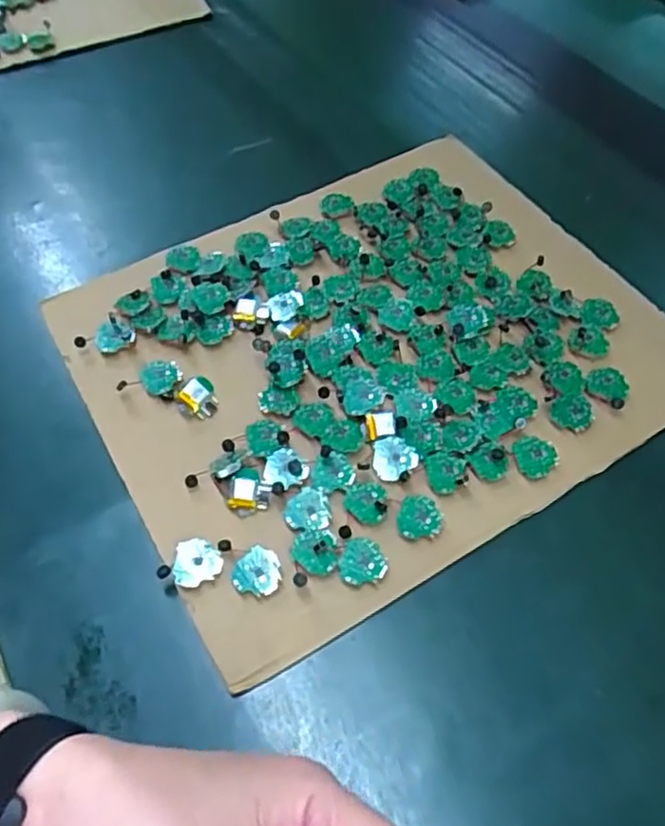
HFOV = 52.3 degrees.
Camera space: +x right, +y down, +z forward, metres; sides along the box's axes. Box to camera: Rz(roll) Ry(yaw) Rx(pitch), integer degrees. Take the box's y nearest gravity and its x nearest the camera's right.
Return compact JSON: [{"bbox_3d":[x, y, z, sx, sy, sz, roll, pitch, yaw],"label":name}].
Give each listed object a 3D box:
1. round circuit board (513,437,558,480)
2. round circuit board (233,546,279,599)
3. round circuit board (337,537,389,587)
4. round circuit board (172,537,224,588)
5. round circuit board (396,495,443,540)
[{"bbox_3d":[0.115,0.025,0.382,0.022,0.004,0.024,-1,71,3],"label":"round circuit board"},{"bbox_3d":[-0.039,0.082,0.349,0.024,0.009,0.023,0,55,0],"label":"round circuit board"},{"bbox_3d":[0.015,0.077,0.350,0.024,0.004,0.023,0,69,-1],"label":"round circuit board"},{"bbox_3d":[-0.070,0.078,0.352,0.025,0.007,0.023,0,55,0],"label":"round circuit board"},{"bbox_3d":[0.046,0.056,0.364,0.024,0.008,0.022,0,55,0],"label":"round circuit board"}]

